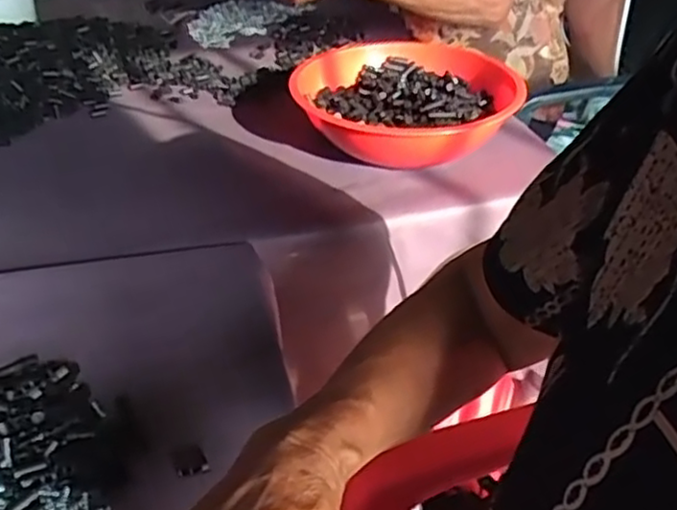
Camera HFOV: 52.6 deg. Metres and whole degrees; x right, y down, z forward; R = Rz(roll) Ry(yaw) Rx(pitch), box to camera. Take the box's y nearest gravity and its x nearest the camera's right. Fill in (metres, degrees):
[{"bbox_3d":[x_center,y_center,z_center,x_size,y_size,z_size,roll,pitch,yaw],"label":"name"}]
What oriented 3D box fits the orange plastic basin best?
[{"bbox_3d":[0.071,-0.161,0.776,0.237,0.083,0.240,-1,38,1],"label":"orange plastic basin"}]

